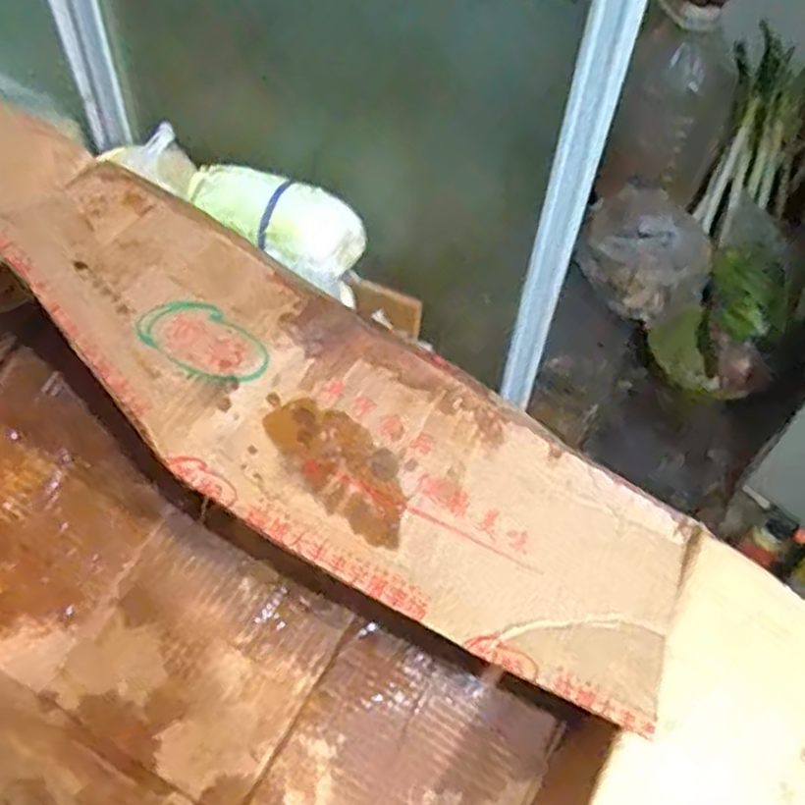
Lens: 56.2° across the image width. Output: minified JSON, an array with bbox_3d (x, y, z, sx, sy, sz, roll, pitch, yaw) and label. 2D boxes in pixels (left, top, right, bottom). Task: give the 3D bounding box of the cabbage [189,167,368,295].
[{"bbox_3d":[-0.214,-0.297,1.234,0.328,0.109,0.122,28,54,1],"label":"cabbage"}]

